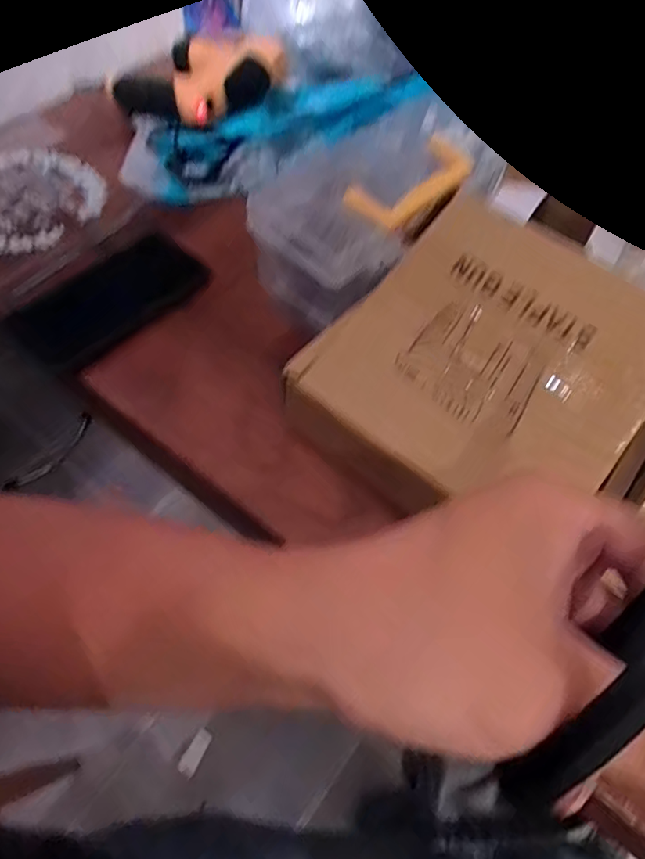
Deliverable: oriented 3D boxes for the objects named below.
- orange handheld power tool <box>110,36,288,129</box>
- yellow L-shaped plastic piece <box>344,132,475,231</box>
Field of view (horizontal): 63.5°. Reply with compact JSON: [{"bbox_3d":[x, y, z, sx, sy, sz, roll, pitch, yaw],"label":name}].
[{"bbox_3d":[-0.135,-0.395,0.587,0.151,0.067,0.158,36,63,16],"label":"orange handheld power tool"},{"bbox_3d":[0.067,-0.183,0.389,0.105,0.022,0.042,-33,67,-21],"label":"yellow L-shaped plastic piece"}]

